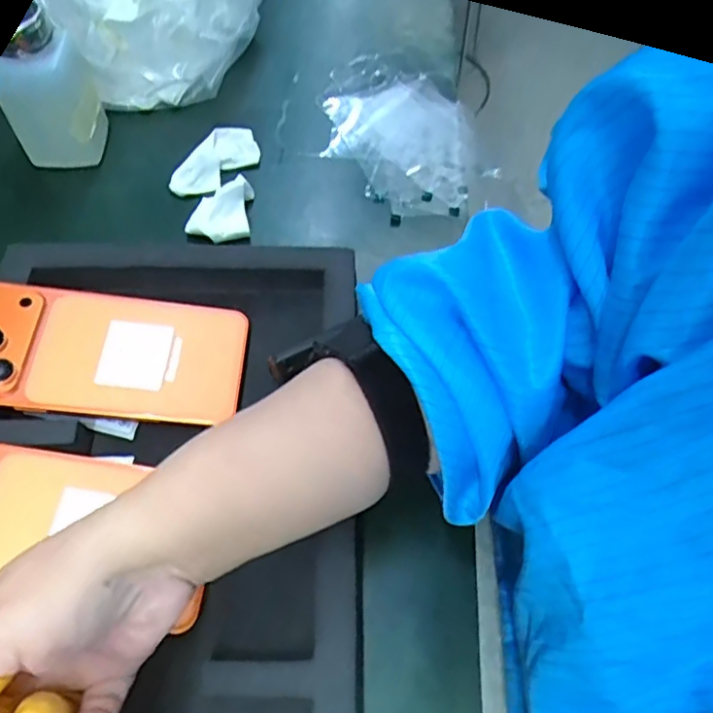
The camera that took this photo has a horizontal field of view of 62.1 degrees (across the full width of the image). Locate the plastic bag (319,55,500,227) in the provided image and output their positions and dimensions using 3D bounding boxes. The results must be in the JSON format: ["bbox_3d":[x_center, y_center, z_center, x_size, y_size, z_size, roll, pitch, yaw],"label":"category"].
[{"bbox_3d":[0.032,-0.172,0.464,0.106,0.029,0.157,-33,61,-19],"label":"plastic bag"}]

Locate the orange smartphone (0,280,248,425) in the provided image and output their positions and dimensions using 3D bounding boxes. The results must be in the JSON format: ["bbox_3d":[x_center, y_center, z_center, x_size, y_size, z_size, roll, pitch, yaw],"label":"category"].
[{"bbox_3d":[-0.147,-0.003,0.337,0.159,0.012,0.074,6,59,-9],"label":"orange smartphone"}]

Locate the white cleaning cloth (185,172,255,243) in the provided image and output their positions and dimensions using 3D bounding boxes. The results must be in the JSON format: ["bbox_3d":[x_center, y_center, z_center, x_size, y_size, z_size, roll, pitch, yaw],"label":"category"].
[{"bbox_3d":[-0.096,-0.101,0.411,0.044,0.025,0.041,0,56,3],"label":"white cleaning cloth"}]

